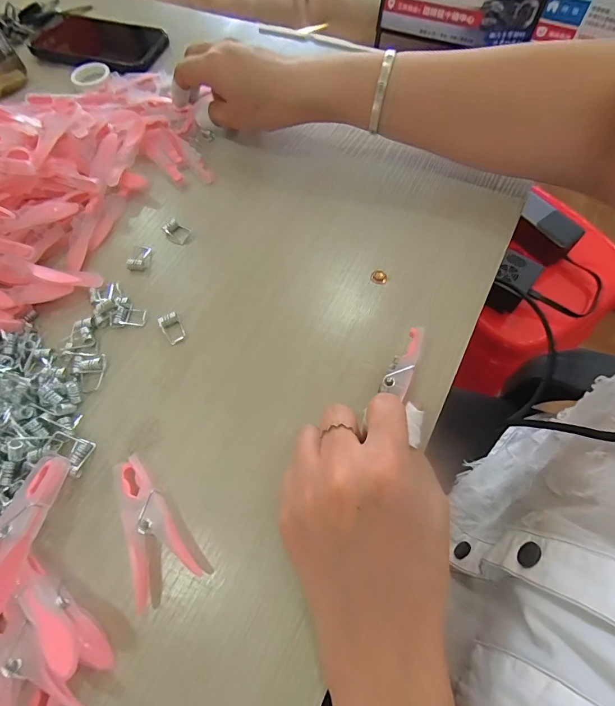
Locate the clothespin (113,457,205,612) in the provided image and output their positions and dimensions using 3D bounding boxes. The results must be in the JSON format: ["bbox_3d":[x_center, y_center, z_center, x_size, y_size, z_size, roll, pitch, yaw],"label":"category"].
[{"bbox_3d":[-0.091,0.095,0.217,0.034,0.012,0.076,-25,67,-10],"label":"clothespin"}]

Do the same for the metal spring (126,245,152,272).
[{"bbox_3d":[-0.134,-0.076,0.305,0.014,0.006,0.024,4,65,3],"label":"metal spring"}]

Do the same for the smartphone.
[{"bbox_3d":[-0.242,-0.358,0.440,0.171,0.014,0.090,17,67,9],"label":"smartphone"}]

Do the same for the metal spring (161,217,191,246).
[{"bbox_3d":[-0.107,-0.100,0.313,0.018,0.009,0.016,29,69,14],"label":"metal spring"}]

